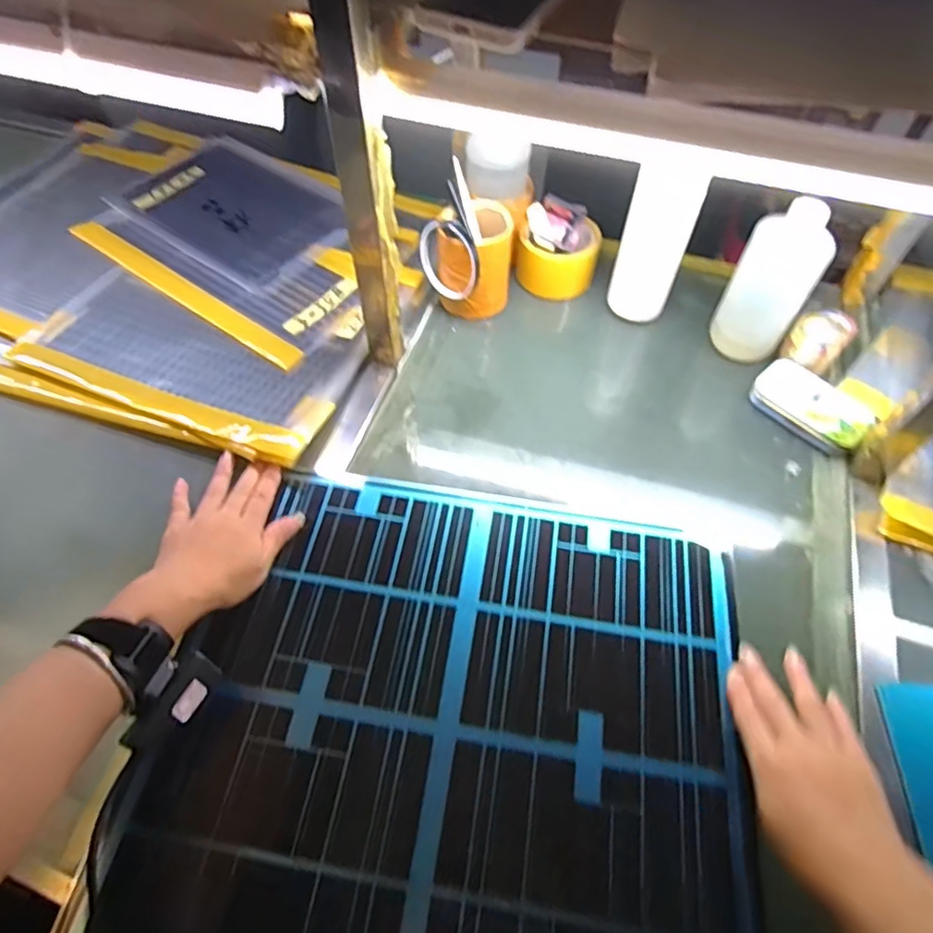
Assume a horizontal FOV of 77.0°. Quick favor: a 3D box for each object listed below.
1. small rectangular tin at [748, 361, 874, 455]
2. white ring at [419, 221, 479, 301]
[{"bbox_3d":[0.361,-0.064,0.615,0.073,0.024,0.113,-36,65,-22],"label":"small rectangular tin"},{"bbox_3d":[-0.022,-0.224,0.644,0.075,0.084,0.013,-4,30,42],"label":"white ring"}]

